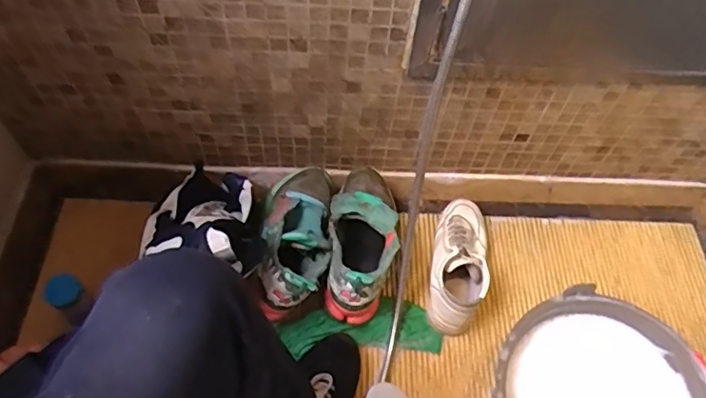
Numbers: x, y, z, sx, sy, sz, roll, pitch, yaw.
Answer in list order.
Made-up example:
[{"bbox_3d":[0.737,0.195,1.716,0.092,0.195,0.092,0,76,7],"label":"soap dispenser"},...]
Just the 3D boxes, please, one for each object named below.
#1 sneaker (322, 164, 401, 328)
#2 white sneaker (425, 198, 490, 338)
[{"bbox_3d":[0.018,0.048,0.872,0.107,0.116,0.281,4,58,1],"label":"sneaker"},{"bbox_3d":[0.177,0.097,0.890,0.089,0.097,0.240,11,58,5],"label":"white sneaker"}]

